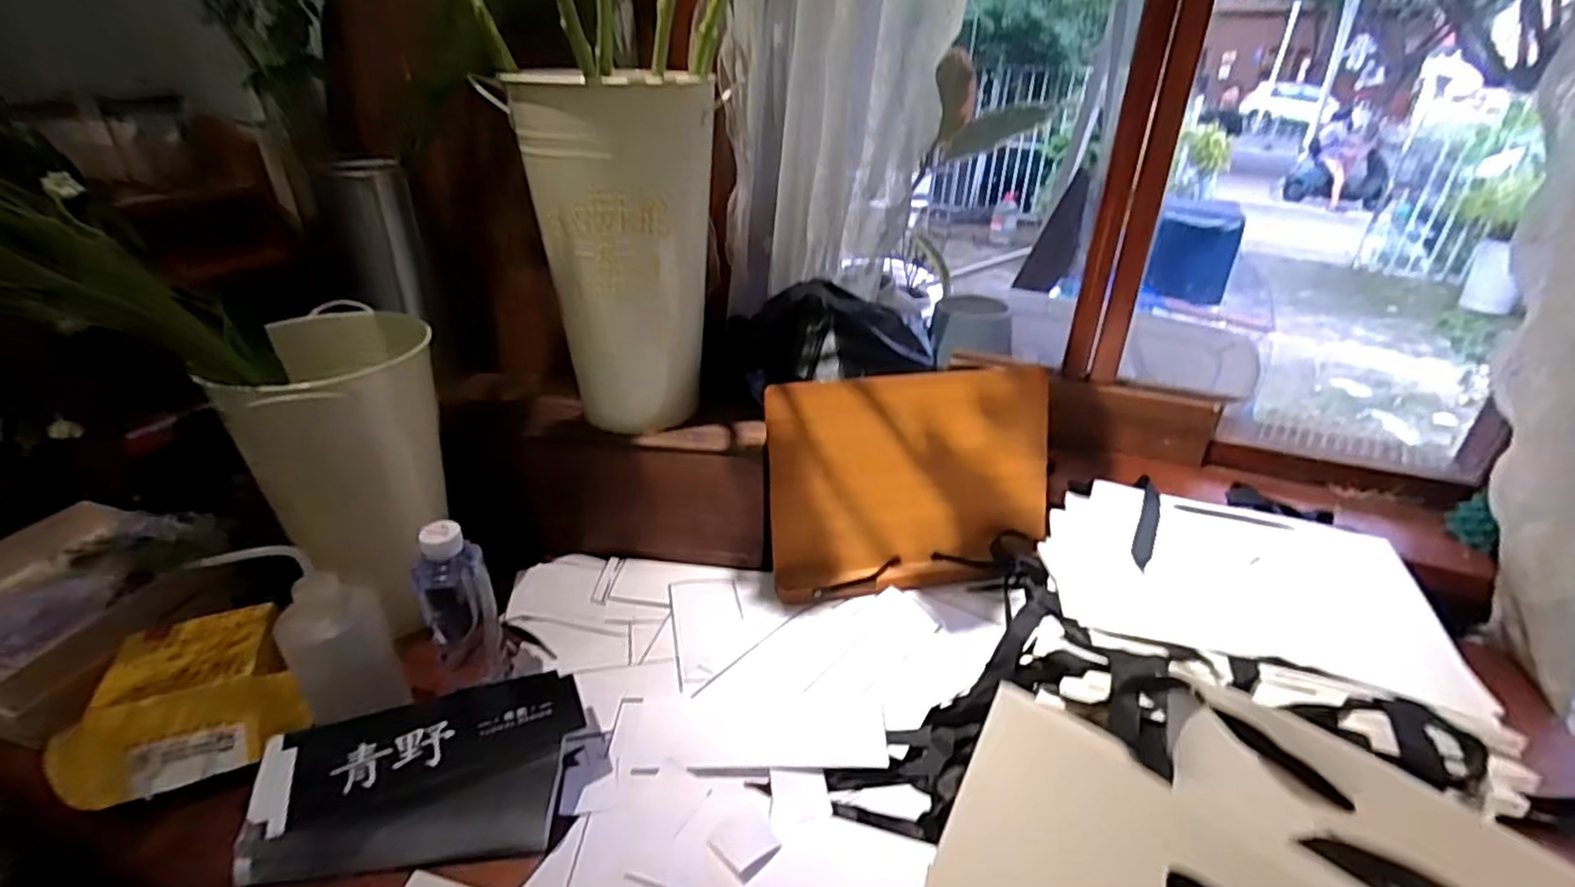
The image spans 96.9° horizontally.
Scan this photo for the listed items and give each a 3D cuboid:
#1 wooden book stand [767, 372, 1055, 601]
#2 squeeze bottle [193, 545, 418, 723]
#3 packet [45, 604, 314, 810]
[{"bbox_3d":[0.142,0.042,0.766,0.322,0.231,0.042,-4,11,-9],"label":"wooden book stand"},{"bbox_3d":[-0.371,0.154,0.556,0.067,0.170,0.078,17,33,26],"label":"squeeze bottle"},{"bbox_3d":[-0.499,0.212,0.578,0.165,0.055,0.142,-17,34,-29],"label":"packet"}]

